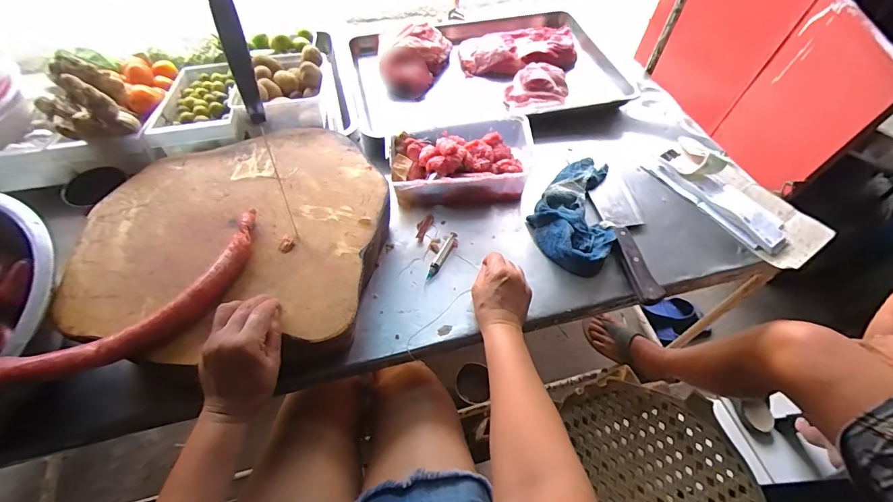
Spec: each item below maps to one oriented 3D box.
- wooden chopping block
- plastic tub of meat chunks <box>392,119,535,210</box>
[{"bbox_3d":[-0.296,-0.028,0.605,0.398,0.084,0.413,8,56,3],"label":"wooden chopping block"},{"bbox_3d":[0.026,-0.162,0.724,0.249,0.086,0.164,-3,56,-4],"label":"plastic tub of meat chunks"}]

